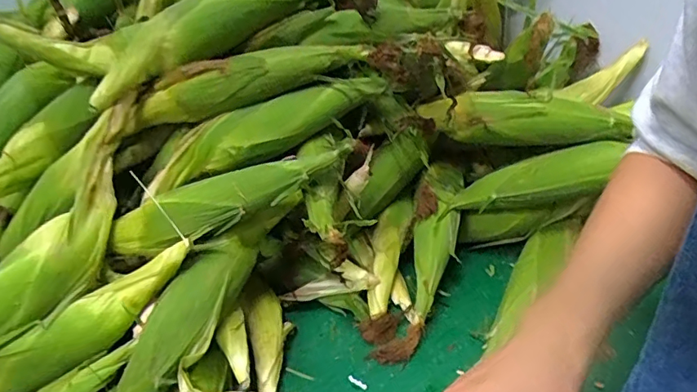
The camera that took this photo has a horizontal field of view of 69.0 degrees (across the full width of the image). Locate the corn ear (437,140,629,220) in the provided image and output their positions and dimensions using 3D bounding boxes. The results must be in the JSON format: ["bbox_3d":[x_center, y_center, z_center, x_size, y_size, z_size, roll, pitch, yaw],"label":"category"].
[{"bbox_3d":[0.234,-0.018,0.650,0.228,0.050,0.055,-17,27,25],"label":"corn ear"}]

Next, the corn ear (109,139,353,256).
[{"bbox_3d":[-0.133,0.007,0.572,0.296,0.051,0.063,-21,33,2],"label":"corn ear"}]

